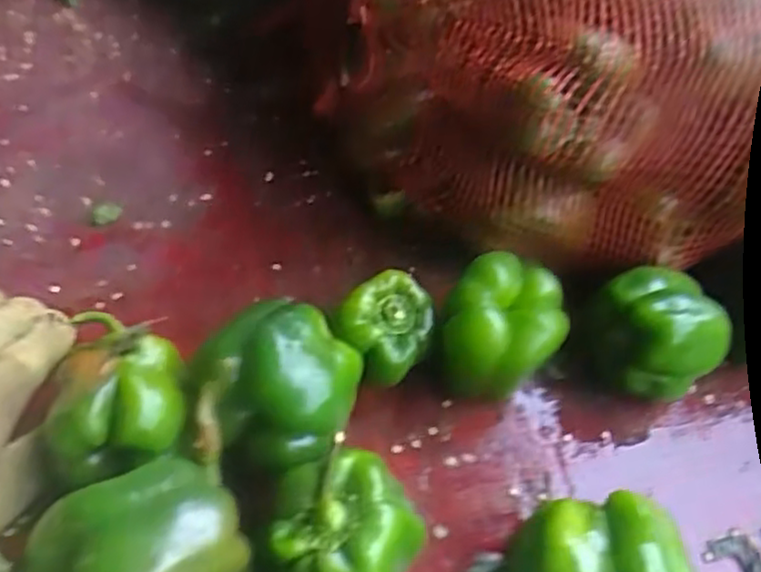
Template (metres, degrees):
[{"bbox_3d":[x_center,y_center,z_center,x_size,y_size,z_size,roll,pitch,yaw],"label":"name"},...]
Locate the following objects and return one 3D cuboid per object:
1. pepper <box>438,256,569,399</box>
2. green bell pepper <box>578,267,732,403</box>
[{"bbox_3d":[0.078,0.030,0.461,0.069,0.091,0.070,4,52,-5],"label":"pepper"},{"bbox_3d":[0.176,0.037,0.474,0.068,0.080,0.073,4,52,-5],"label":"green bell pepper"}]

